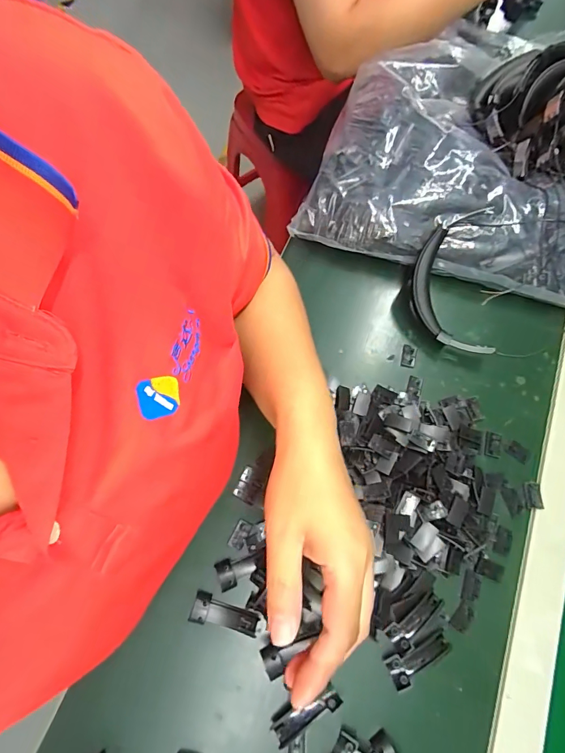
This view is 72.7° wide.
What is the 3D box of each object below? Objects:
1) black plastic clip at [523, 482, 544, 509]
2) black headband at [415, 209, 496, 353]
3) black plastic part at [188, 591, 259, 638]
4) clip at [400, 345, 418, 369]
[{"bbox_3d":[0.254,0.120,0.387,0.018,0.004,0.025,2,71,-2],"label":"black plastic clip"},{"bbox_3d":[0.185,-0.098,0.419,0.075,0.030,0.151,-7,91,-5],"label":"black headband"},{"bbox_3d":[-0.052,0.215,0.346,0.059,0.012,0.024,14,71,3],"label":"black plastic part"},{"bbox_3d":[0.144,-0.023,0.434,0.017,0.004,0.027,12,71,2],"label":"clip"}]

